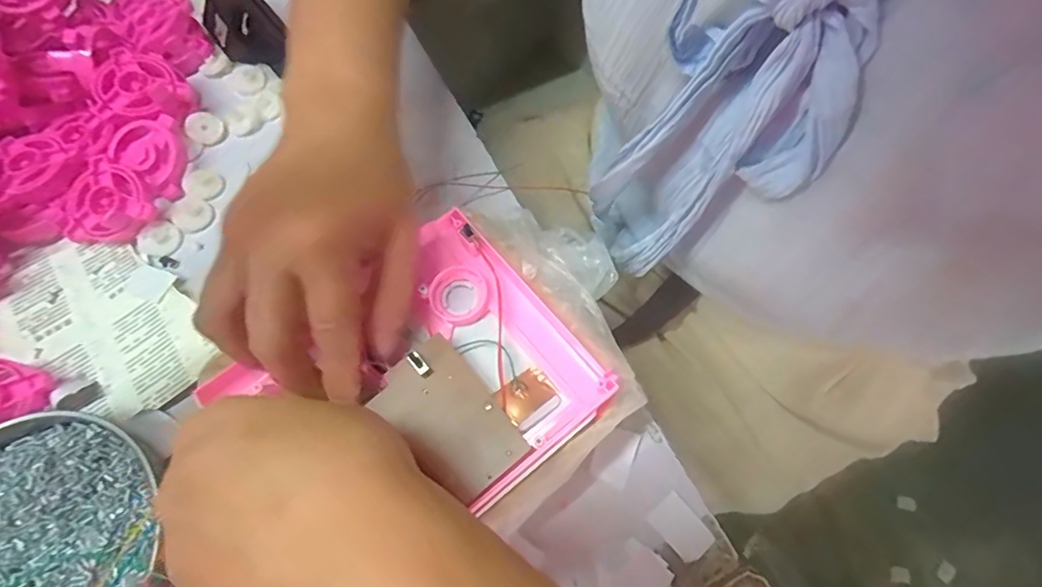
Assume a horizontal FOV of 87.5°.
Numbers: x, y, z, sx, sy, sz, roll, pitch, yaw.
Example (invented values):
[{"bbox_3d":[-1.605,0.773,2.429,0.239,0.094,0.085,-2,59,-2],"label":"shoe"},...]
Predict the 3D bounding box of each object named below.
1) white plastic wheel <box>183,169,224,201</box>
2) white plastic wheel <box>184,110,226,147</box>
[{"bbox_3d":[-0.210,-0.073,0.360,0.023,0.005,0.022,0,66,0],"label":"white plastic wheel"},{"bbox_3d":[-0.219,-0.114,0.377,0.026,0.004,0.023,46,69,-9],"label":"white plastic wheel"}]

